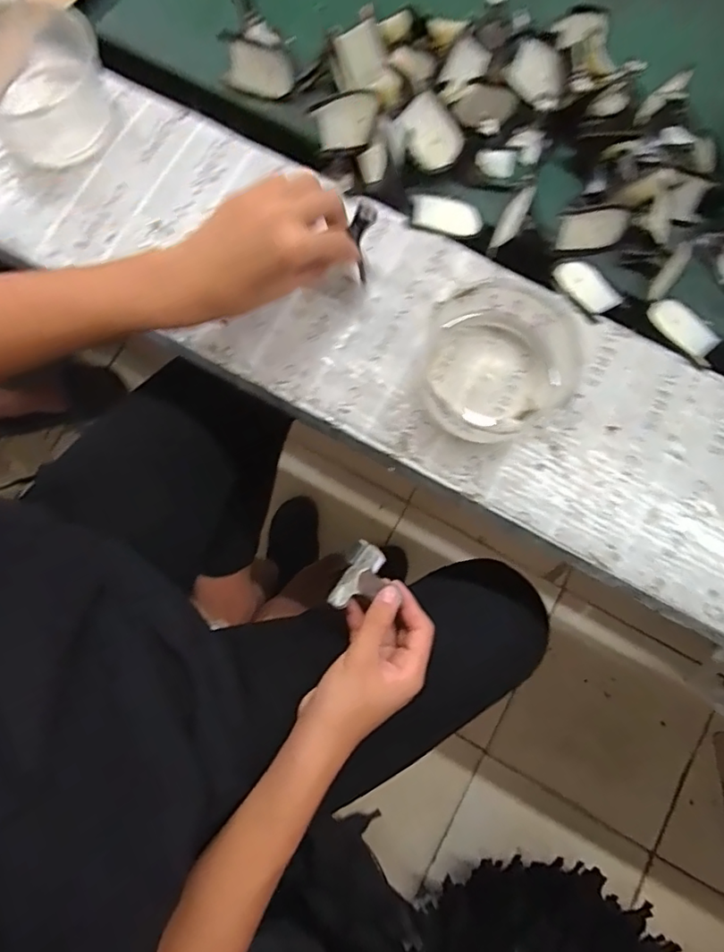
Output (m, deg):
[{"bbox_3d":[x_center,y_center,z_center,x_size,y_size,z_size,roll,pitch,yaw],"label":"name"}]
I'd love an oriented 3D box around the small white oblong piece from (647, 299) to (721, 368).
[{"bbox_3d":[0.283,-0.129,0.478,0.039,0.006,0.067,-43,82,-9],"label":"small white oblong piece"}]

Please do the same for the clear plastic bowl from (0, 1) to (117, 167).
[{"bbox_3d":[-0.273,-0.340,0.473,0.127,0.057,0.119,0,78,-1],"label":"clear plastic bowl"}]

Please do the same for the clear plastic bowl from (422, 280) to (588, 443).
[{"bbox_3d":[0.105,-0.089,0.428,0.114,0.062,0.102,-22,79,-6],"label":"clear plastic bowl"}]

